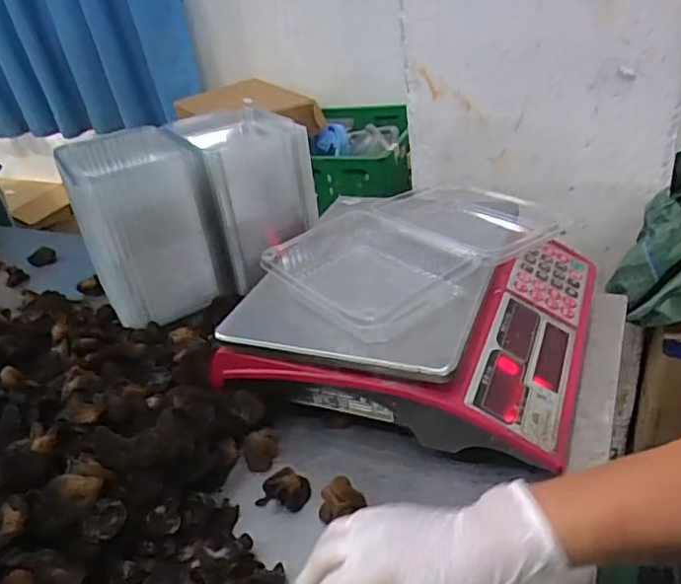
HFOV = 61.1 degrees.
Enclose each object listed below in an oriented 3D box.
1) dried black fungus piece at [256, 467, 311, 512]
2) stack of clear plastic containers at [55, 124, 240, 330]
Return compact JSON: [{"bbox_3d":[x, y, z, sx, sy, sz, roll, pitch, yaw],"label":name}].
[{"bbox_3d":[-0.048,0.164,0.482,0.042,0.027,0.022,0,33,15],"label":"dried black fungus piece"},{"bbox_3d":[-0.242,-0.079,0.694,0.141,0.178,0.150,-26,35,-25],"label":"stack of clear plastic containers"}]

